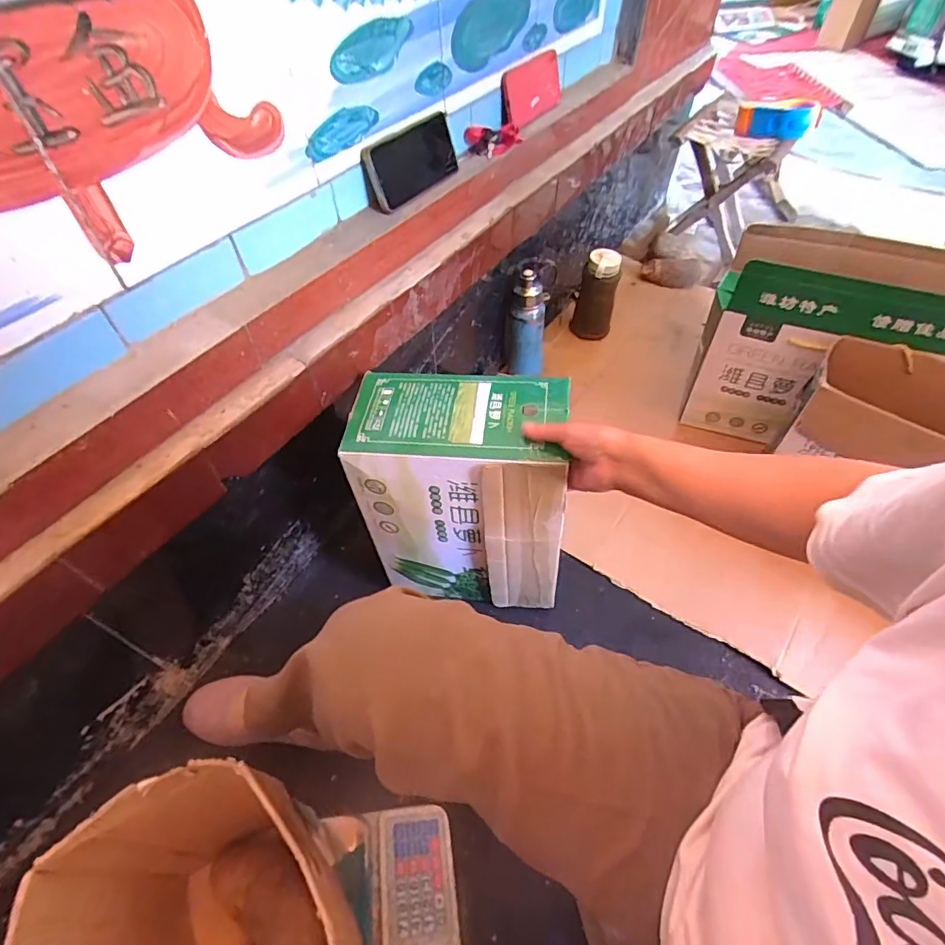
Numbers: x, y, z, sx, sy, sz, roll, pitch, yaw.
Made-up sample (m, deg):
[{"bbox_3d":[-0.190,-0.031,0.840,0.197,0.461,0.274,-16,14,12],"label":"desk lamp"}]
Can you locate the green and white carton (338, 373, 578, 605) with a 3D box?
[{"bbox_3d":[-0.011,0.034,0.721,0.259,0.318,0.153,7,53,6],"label":"green and white carton"}]

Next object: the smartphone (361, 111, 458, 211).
[{"bbox_3d":[-0.075,-0.417,0.697,0.017,0.077,0.176,17,52,34],"label":"smartphone"}]

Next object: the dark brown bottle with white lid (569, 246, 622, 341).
[{"bbox_3d":[0.290,-0.410,1.226,0.090,0.195,0.080,15,54,11],"label":"dark brown bottle with white lid"}]

